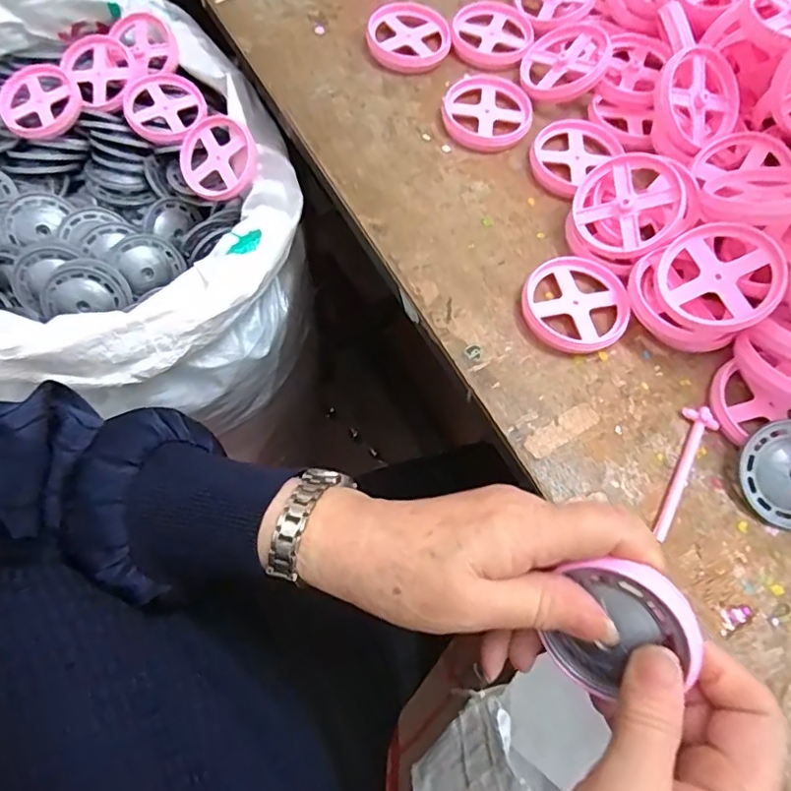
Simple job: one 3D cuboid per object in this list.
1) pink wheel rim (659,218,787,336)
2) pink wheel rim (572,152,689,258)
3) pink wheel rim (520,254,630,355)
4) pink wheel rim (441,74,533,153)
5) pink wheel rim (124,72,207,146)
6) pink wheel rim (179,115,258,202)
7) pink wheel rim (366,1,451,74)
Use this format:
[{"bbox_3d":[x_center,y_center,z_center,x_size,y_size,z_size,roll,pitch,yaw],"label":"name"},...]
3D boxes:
[{"bbox_3d":[0.186,-0.067,0.315,0.062,0.009,0.062,-5,79,24],"label":"pink wheel rim"},{"bbox_3d":[0.146,-0.120,0.346,0.064,0.010,0.062,-2,84,25],"label":"pink wheel rim"},{"bbox_3d":[0.111,-0.056,0.343,0.063,0.013,0.065,0,67,-1],"label":"pink wheel rim"},{"bbox_3d":[0.066,-0.206,0.400,0.062,0.010,0.063,2,67,-1],"label":"pink wheel rim"},{"bbox_3d":[-0.191,-0.241,0.463,0.062,0.014,0.070,-4,68,-3],"label":"pink wheel rim"},{"bbox_3d":[-0.142,-0.191,0.442,0.061,0.017,0.062,-11,95,10],"label":"pink wheel rim"},{"bbox_3d":[0.009,-0.282,0.431,0.062,0.012,0.064,-5,68,-3],"label":"pink wheel rim"}]

